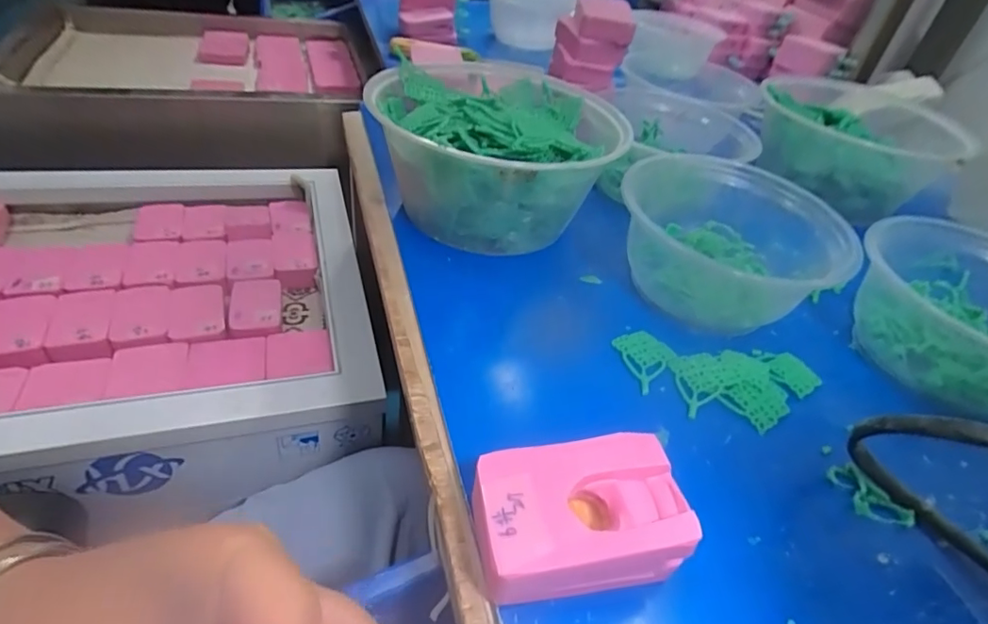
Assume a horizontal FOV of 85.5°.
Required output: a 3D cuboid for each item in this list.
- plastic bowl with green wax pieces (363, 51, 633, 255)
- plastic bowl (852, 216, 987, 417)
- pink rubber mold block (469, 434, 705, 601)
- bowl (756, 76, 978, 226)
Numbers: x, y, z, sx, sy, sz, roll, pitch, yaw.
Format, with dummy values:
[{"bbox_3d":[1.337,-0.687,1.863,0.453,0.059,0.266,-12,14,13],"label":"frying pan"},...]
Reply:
[{"bbox_3d":[-0.002,-0.106,0.368,0.160,0.077,0.171,6,41,-5],"label":"plastic bowl with green wax pieces"},{"bbox_3d":[0.277,0.001,0.303,0.106,0.059,0.110,5,41,-6],"label":"plastic bowl"},{"bbox_3d":[0.030,0.079,0.199,0.073,0.038,0.048,1,42,-11],"label":"pink rubber mold block"},{"bbox_3d":[0.308,-0.146,0.456,0.130,0.069,0.144,-7,43,-19],"label":"bowl"}]

